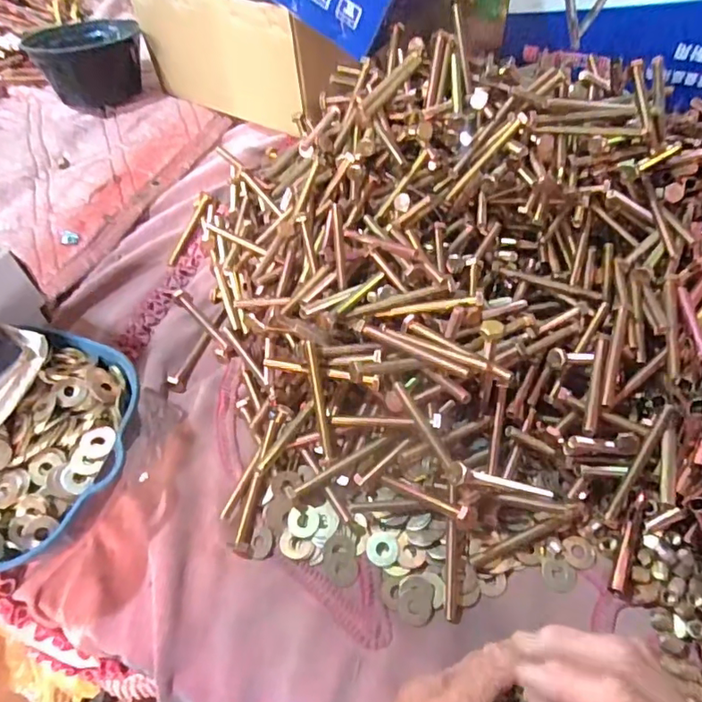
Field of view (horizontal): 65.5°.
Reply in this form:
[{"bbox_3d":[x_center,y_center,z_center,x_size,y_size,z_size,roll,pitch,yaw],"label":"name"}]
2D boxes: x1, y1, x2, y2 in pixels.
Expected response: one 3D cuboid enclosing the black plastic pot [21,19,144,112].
[{"bbox_3d":[-0.376,-0.425,0.792,0.138,0.090,0.137,-1,56,2],"label":"black plastic pot"}]

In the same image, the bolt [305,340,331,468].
[{"bbox_3d":[-0.027,0.045,0.454,0.009,0.010,0.104,-8,94,-2],"label":"bolt"}]

